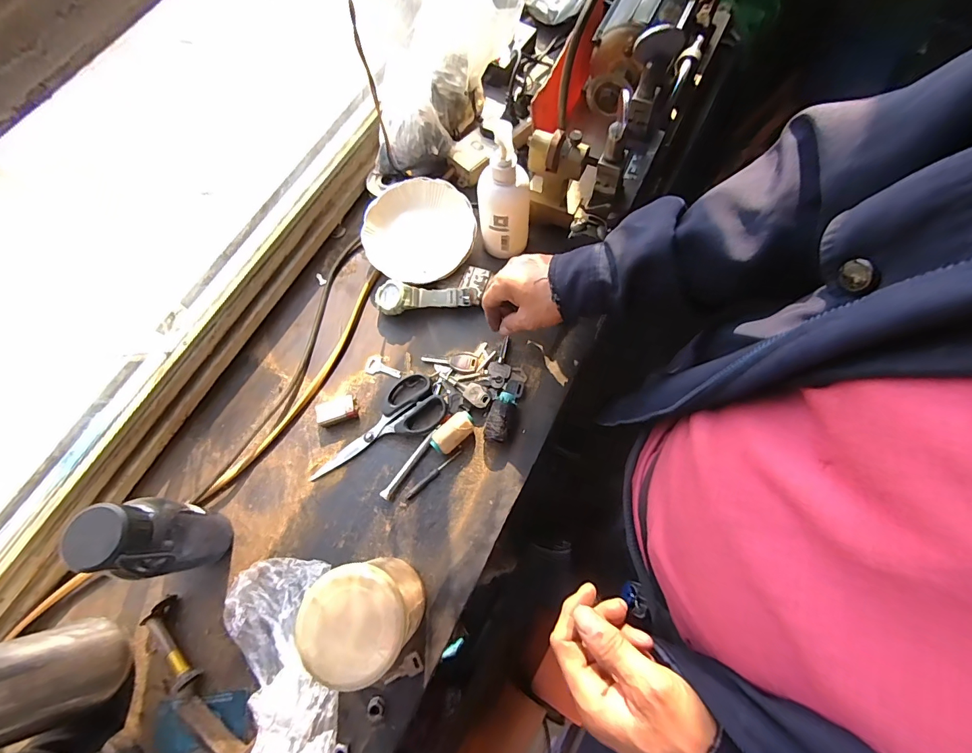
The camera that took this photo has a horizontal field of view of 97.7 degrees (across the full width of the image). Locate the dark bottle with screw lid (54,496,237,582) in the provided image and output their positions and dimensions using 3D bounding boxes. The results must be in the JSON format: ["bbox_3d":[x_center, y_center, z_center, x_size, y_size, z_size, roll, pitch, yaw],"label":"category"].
[{"bbox_3d":[-0.300,0.149,0.398,0.052,0.151,0.062,-1,72,-1],"label":"dark bottle with screw lid"}]

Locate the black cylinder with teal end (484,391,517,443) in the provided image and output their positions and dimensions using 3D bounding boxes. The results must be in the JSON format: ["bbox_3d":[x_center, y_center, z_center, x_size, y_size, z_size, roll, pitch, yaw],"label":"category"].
[{"bbox_3d":[0.018,0.047,0.488,0.030,0.023,0.058,18,73,5],"label":"black cylinder with teal end"}]

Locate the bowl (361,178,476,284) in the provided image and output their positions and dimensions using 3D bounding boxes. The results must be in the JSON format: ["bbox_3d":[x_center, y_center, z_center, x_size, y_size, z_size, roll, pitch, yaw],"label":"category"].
[{"bbox_3d":[-0.089,-0.193,0.569,0.144,0.036,0.135,0,72,0],"label":"bowl"}]

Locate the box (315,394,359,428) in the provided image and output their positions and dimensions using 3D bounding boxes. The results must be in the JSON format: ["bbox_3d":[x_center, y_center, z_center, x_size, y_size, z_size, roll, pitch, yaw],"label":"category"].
[{"bbox_3d":[-0.178,0.041,0.506,0.045,0.018,0.029,-17,73,-6],"label":"box"}]

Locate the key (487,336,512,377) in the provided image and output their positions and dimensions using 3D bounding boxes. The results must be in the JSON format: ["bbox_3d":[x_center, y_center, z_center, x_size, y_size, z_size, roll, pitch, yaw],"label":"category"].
[{"bbox_3d":[0.021,-0.023,0.518,0.026,0.004,0.053,15,64,4],"label":"key"}]

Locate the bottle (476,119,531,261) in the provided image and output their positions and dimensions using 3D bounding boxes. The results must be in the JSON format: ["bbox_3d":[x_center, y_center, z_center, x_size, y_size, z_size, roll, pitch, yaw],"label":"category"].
[{"bbox_3d":[0.026,-0.213,0.500,0.065,0.157,0.055,-12,72,-4],"label":"bottle"}]

